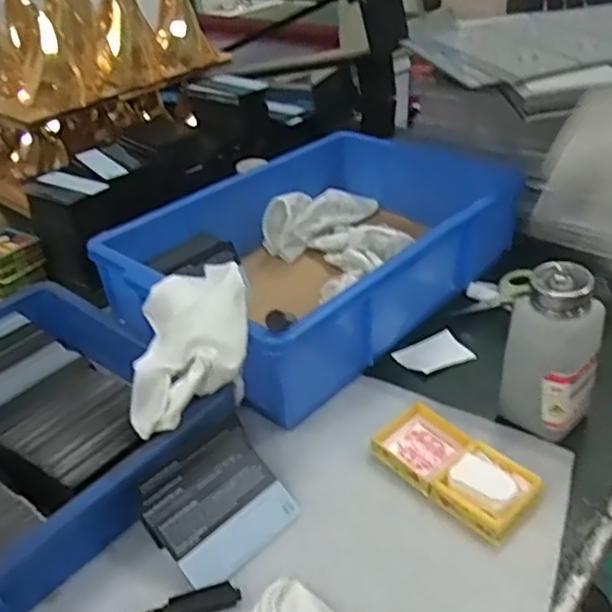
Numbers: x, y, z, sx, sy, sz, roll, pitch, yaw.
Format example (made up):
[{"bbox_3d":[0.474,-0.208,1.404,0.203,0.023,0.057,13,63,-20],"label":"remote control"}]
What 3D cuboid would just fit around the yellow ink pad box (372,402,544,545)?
[{"bbox_3d":[0.103,0.110,0.449,0.061,0.020,0.110,-30,43,-34],"label":"yellow ink pad box"}]

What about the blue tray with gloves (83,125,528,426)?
[{"bbox_3d":[0.016,-0.076,0.637,0.392,0.103,0.269,-30,43,-34],"label":"blue tray with gloves"}]

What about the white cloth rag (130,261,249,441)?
[{"bbox_3d":[-0.081,0.021,0.460,0.079,0.072,0.144,-4,35,-3],"label":"white cloth rag"}]

